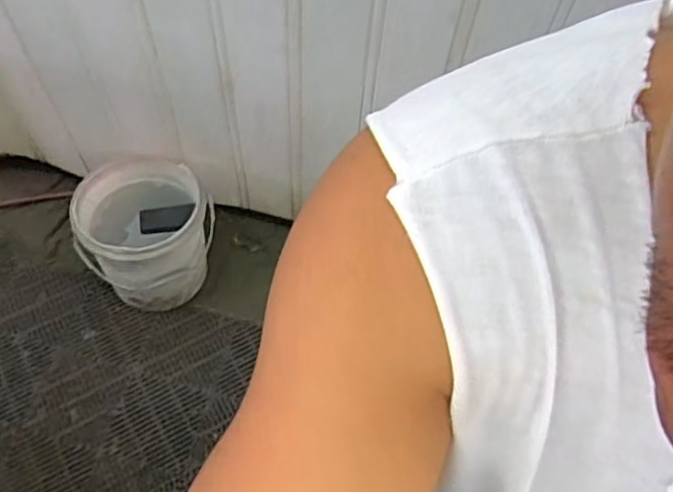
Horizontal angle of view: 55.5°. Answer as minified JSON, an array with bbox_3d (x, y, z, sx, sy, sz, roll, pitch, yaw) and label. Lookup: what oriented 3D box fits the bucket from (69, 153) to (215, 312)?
[{"bbox_3d":[-0.468,-0.039,1.613,0.308,0.271,0.308,-10,64,-8],"label":"bucket"}]

